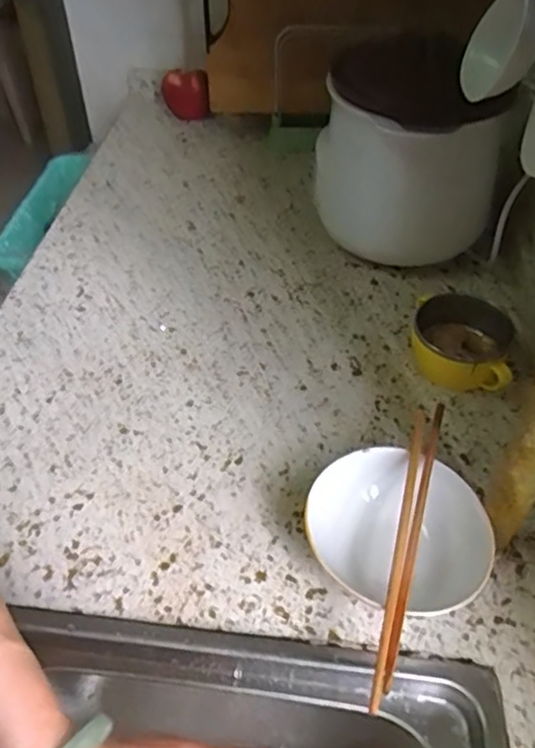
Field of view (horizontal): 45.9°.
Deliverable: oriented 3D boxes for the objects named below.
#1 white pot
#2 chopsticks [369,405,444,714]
[{"bbox_3d":[0.155,-0.237,0.723,0.150,0.214,0.169,-20,50,-18],"label":"white pot"},{"bbox_3d":[0.101,0.115,0.457,0.020,0.013,0.238,13,48,12],"label":"chopsticks"}]

